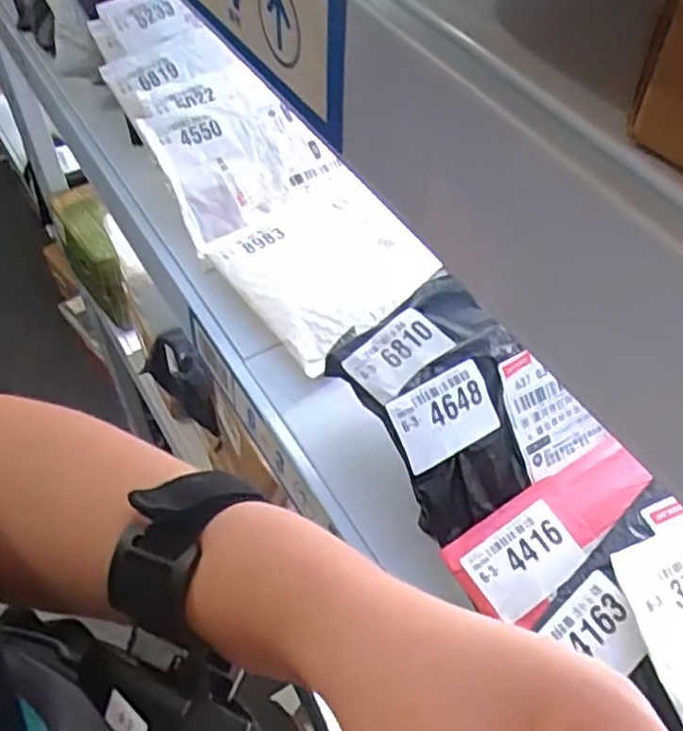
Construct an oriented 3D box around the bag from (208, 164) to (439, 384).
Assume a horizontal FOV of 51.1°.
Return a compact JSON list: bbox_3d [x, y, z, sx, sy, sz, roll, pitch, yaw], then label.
[{"bbox_3d":[-0.012,-0.079,0.520,0.132,0.026,0.143,-31,58,-22],"label":"bag"}]

